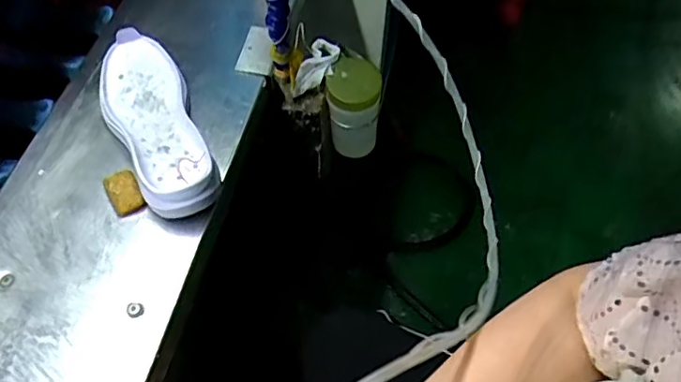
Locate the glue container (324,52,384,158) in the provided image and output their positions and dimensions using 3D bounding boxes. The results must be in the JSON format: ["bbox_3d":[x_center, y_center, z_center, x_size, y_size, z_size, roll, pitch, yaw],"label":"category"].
[{"bbox_3d":[0.019,-0.124,0.860,0.077,0.146,0.075,5,55,2],"label":"glue container"}]

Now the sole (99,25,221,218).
[{"bbox_3d":[-0.219,-0.079,0.681,0.099,0.048,0.274,-18,57,-14],"label":"sole"}]

